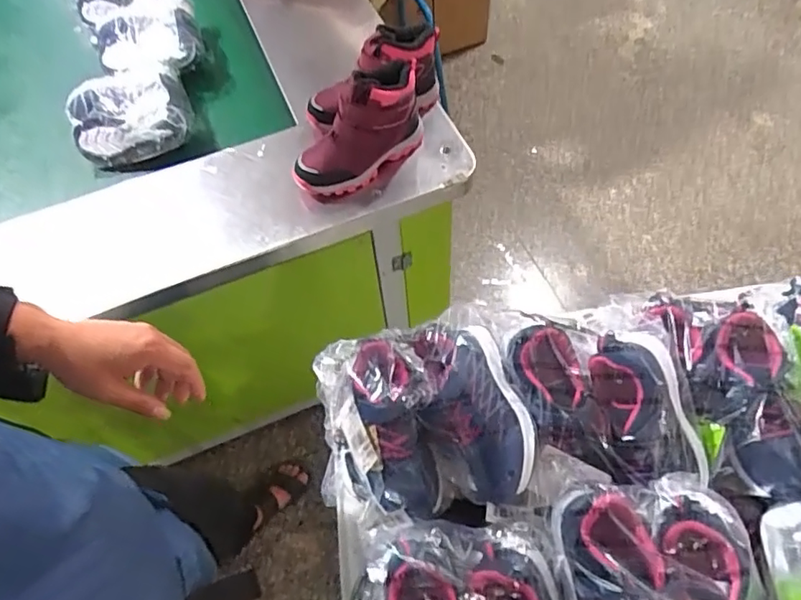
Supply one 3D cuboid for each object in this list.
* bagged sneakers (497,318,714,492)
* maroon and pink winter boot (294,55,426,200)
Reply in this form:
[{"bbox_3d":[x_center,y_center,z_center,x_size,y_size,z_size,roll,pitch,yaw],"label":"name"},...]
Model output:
[{"bbox_3d":[0.205,0.098,0.568,0.189,0.078,0.146,1,60,5],"label":"bagged sneakers"},{"bbox_3d":[-0.060,-0.250,0.863,0.218,0.142,0.109,-28,62,-12],"label":"maroon and pink winter boot"}]

